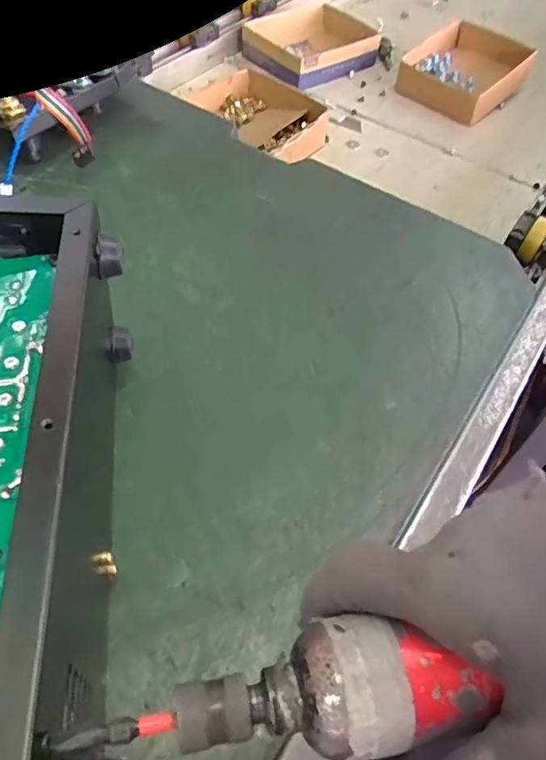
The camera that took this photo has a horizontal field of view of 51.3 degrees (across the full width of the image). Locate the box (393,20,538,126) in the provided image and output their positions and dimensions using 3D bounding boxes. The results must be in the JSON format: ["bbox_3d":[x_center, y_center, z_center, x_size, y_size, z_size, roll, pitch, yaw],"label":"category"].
[{"bbox_3d":[0.281,-0.455,0.835,0.149,0.043,0.181,38,58,21],"label":"box"}]

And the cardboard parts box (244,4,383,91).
[{"bbox_3d":[0.057,-0.502,0.851,0.180,0.047,0.158,-36,64,-28],"label":"cardboard parts box"}]

